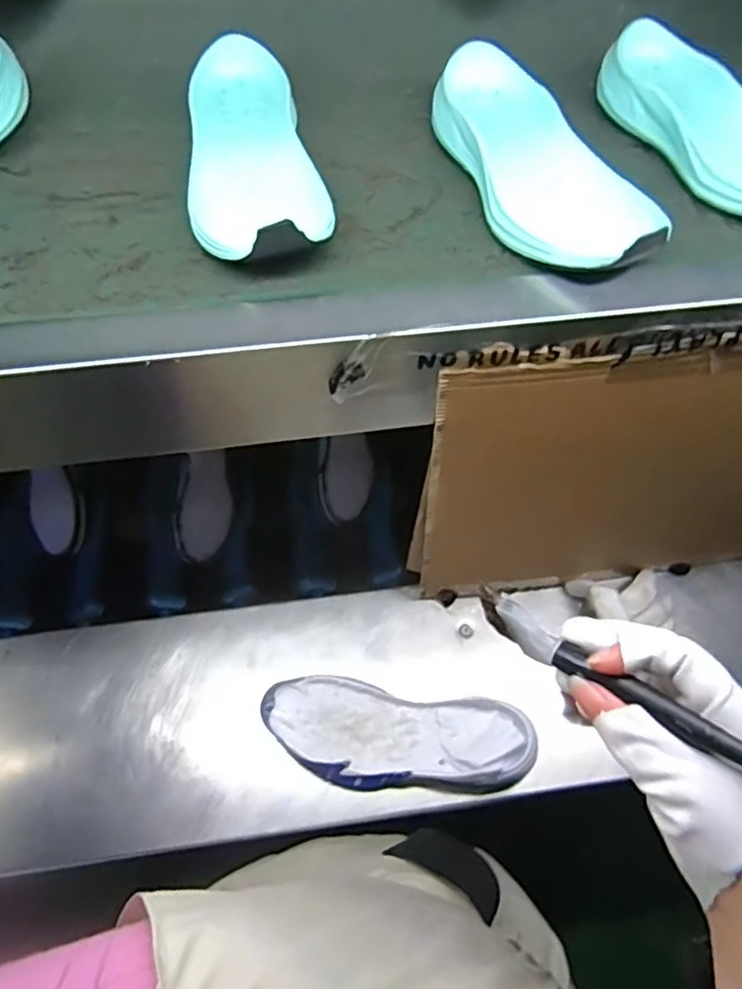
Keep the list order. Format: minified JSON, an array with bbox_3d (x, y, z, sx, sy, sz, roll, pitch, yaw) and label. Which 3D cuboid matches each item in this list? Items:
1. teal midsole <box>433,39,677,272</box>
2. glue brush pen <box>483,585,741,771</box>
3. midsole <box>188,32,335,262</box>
[{"bbox_3d":[0.107,-0.220,0.407,0.075,0.045,0.206,-19,63,-14],"label":"teal midsole"},{"bbox_3d":[0.125,0.094,0.290,0.163,0.019,0.012,28,60,34],"label":"glue brush pen"},{"bbox_3d":[-0.081,-0.227,0.409,0.090,0.048,0.208,-11,61,-10],"label":"midsole"}]

